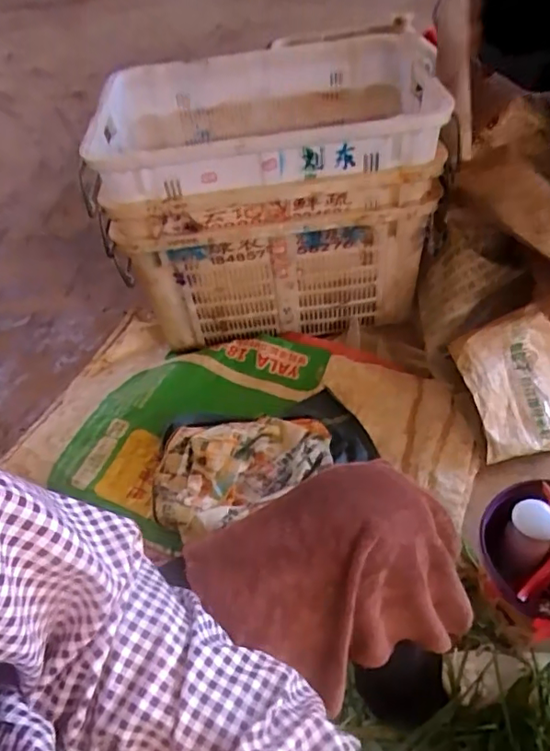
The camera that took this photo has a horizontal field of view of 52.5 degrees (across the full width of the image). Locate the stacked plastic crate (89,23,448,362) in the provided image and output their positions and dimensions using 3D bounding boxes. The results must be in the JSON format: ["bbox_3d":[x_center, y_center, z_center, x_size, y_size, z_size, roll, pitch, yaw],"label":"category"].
[{"bbox_3d":[0.019,-0.359,1.211,0.702,0.578,0.357,-13,46,-5],"label":"stacked plastic crate"}]

